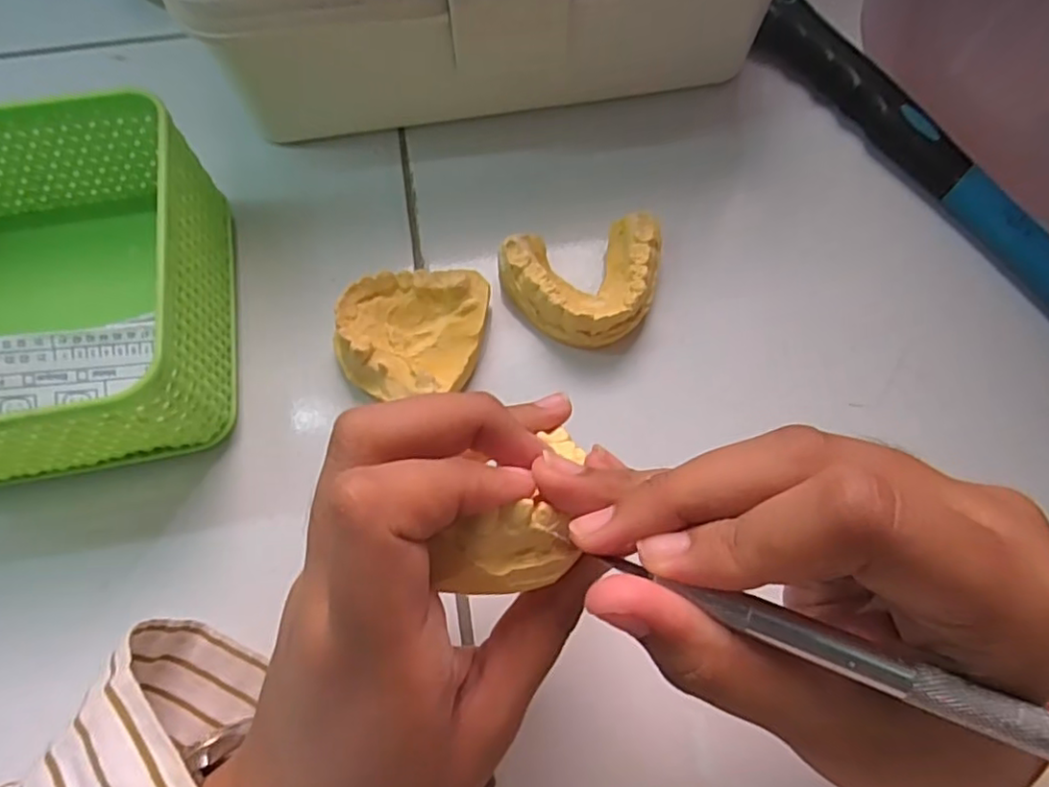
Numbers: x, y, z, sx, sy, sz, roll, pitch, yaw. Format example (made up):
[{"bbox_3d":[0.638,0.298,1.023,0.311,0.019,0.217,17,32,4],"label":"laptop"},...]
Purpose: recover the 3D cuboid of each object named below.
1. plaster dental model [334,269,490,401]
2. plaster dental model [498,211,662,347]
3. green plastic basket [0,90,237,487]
[{"bbox_3d":[-0.045,-0.025,0.261,0.059,0.020,0.054,0,68,0],"label":"plaster dental model"},{"bbox_3d":[0.028,-0.046,0.271,0.070,0.025,0.051,-14,69,-5],"label":"plaster dental model"},{"bbox_3d":[-0.188,-0.038,0.237,0.128,0.057,0.127,-10,69,-3],"label":"green plastic basket"}]

